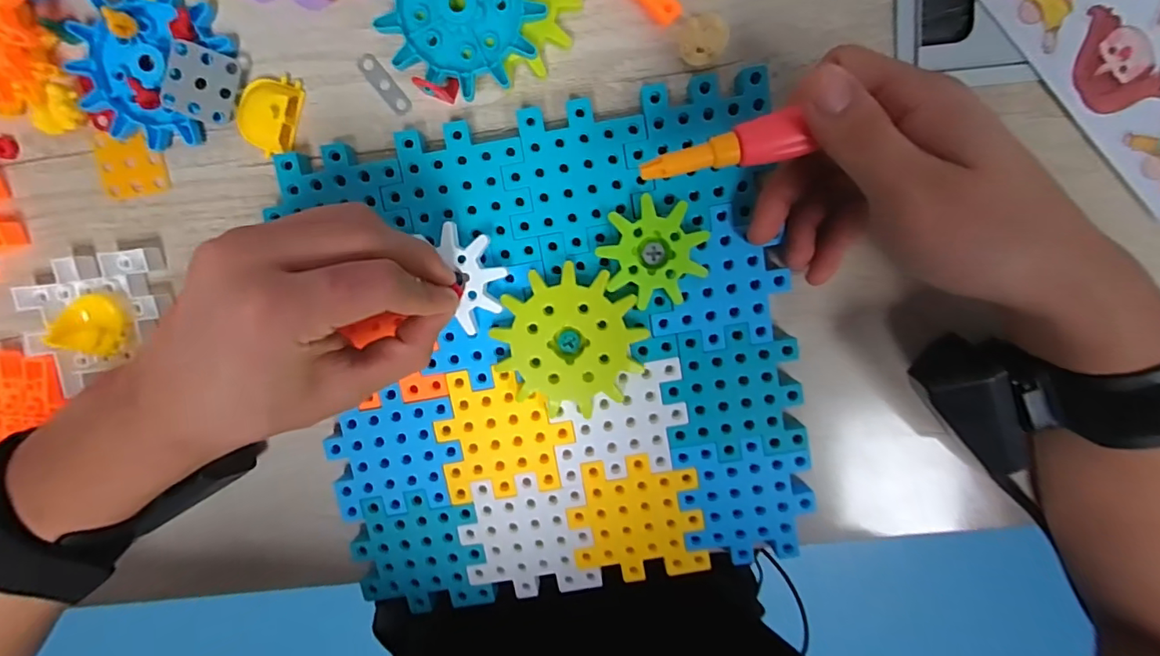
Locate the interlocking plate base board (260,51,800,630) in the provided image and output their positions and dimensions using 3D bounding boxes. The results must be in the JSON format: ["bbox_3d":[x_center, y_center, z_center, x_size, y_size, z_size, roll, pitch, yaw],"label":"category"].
[{"bbox_3d":[-0.013,0.019,0.256,0.238,0.012,0.242,-9,98,2],"label":"interlocking plate base board"}]

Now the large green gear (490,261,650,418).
[{"bbox_3d":[-0.005,0.007,0.254,0.068,0.011,0.069,13,98,-1],"label":"large green gear"}]

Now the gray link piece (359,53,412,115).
[{"bbox_3d":[-0.096,-0.121,0.251,0.009,0.004,0.034,-38,96,6],"label":"gray link piece"}]

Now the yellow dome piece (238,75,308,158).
[{"bbox_3d":[-0.154,-0.105,0.247,0.028,0.013,0.037,16,98,-1],"label":"yellow dome piece"}]

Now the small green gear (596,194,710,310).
[{"bbox_3d":[0.036,-0.037,0.247,0.048,0.011,0.049,-28,97,4],"label":"small green gear"}]

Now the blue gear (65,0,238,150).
[{"bbox_3d":[-0.209,-0.128,0.244,0.066,0.010,0.072,0,98,1],"label":"blue gear"}]

